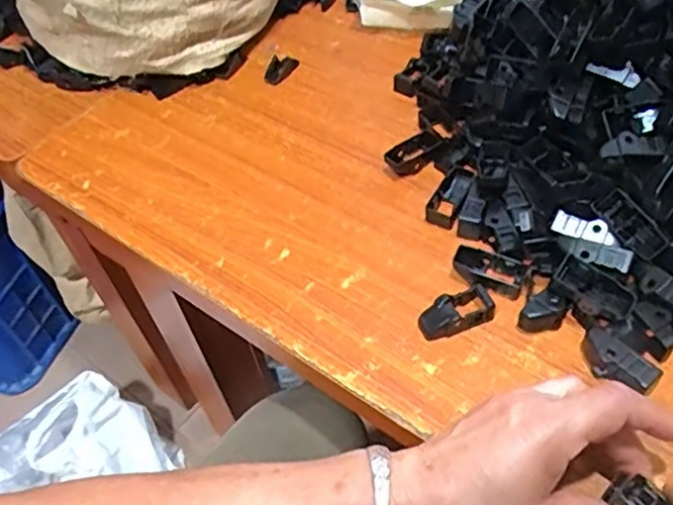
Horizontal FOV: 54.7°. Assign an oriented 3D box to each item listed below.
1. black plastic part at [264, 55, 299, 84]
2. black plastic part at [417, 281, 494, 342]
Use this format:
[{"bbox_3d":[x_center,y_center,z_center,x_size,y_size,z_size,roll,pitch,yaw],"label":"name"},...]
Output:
[{"bbox_3d":[-0.056,-0.183,0.642,0.022,0.012,0.043,29,58,27],"label":"black plastic part"},{"bbox_3d":[0.081,0.041,0.439,0.050,0.018,0.024,-18,50,-9],"label":"black plastic part"}]

